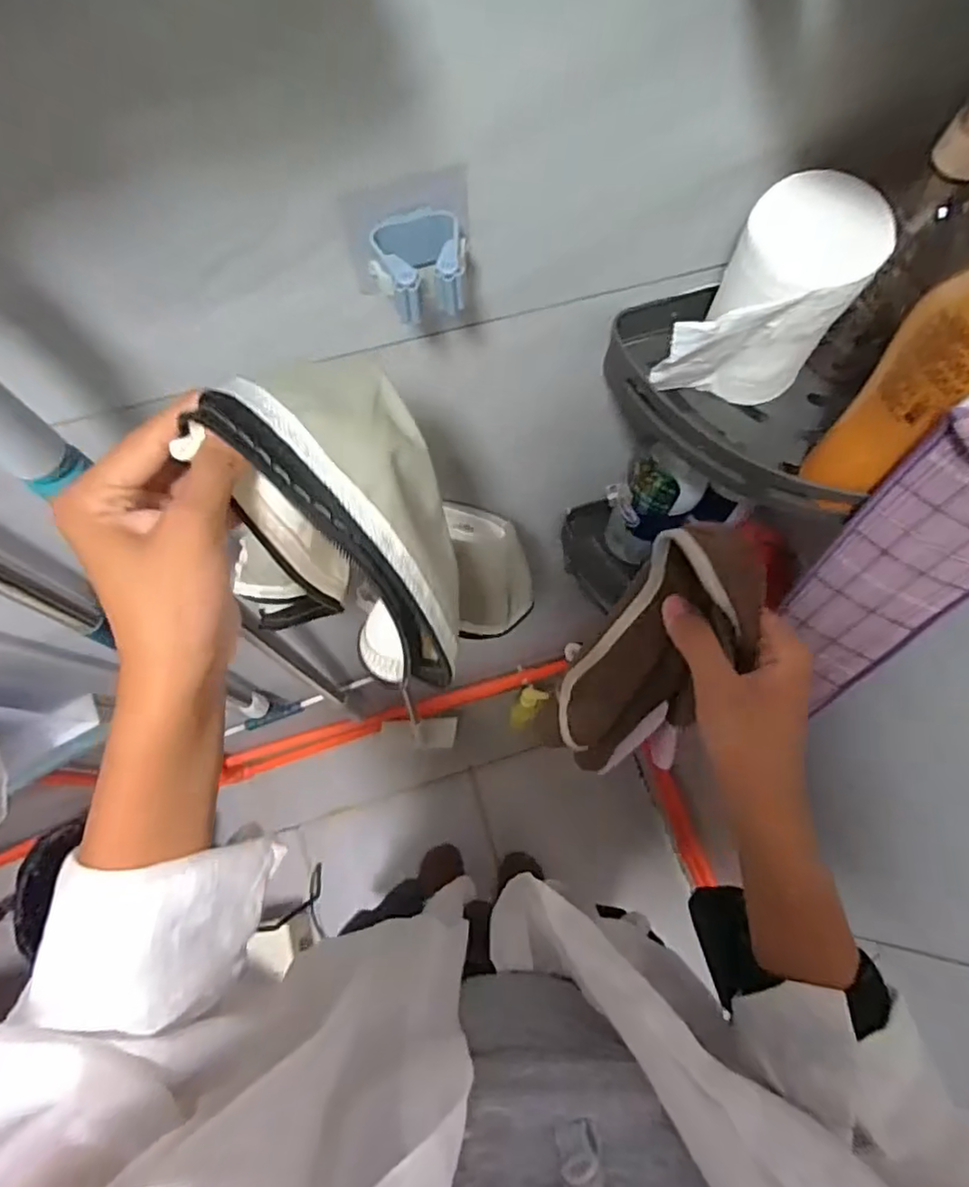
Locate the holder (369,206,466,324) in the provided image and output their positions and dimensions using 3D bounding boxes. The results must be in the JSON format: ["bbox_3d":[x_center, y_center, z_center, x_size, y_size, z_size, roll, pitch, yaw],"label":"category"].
[{"bbox_3d":[-0.033,-0.173,0.338,0.047,0.028,0.044,-19,70,-7],"label":"holder"}]

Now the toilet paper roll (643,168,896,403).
[{"bbox_3d":[0.173,-0.167,0.409,0.075,0.129,0.119,35,73,12],"label":"toilet paper roll"}]

